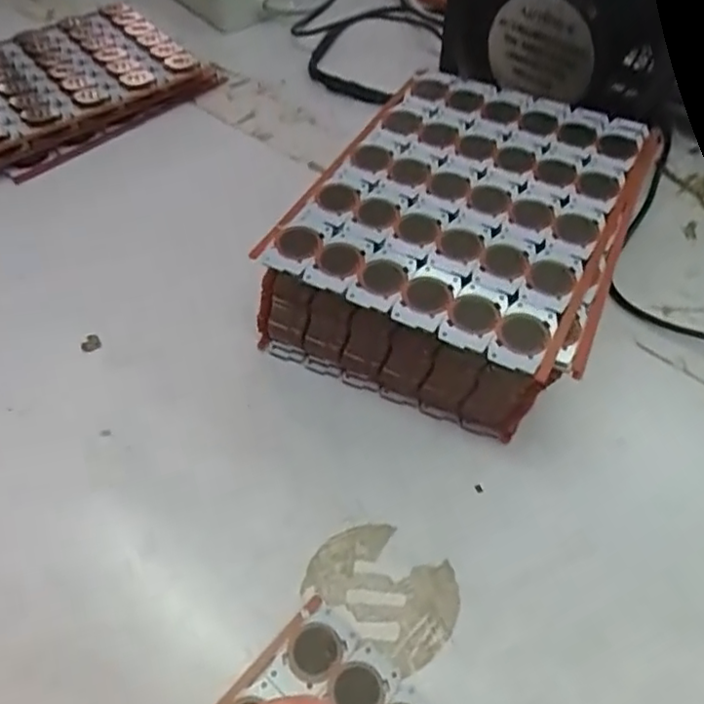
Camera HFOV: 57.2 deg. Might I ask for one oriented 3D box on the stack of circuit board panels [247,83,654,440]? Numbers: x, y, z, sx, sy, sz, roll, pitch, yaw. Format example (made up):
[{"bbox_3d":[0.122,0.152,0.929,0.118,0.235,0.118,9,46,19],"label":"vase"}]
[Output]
[{"bbox_3d":[0.052,-0.049,0.290,0.124,0.061,0.156,23,57,17],"label":"stack of circuit board panels"}]

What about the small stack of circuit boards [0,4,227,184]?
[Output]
[{"bbox_3d":[-0.175,-0.165,0.393,0.148,0.028,0.101,-37,61,-24],"label":"small stack of circuit boards"}]

